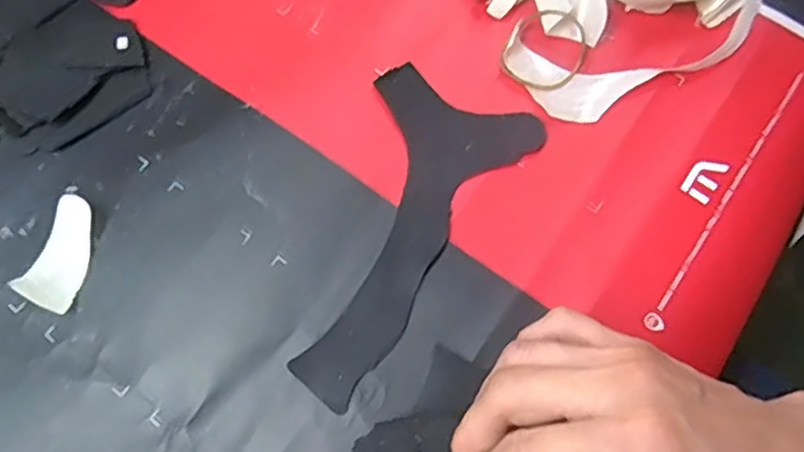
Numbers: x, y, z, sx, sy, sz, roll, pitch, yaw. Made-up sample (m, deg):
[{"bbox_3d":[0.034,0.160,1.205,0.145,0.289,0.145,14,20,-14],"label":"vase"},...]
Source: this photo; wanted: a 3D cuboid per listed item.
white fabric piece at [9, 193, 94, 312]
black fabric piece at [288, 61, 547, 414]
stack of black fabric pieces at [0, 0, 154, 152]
[{"bbox_3d":[-0.171,0.014,0.345,0.023,0.019,0.056,15,73,4],"label":"white fabric piece"},{"bbox_3d":[-0.010,-0.006,0.362,0.090,0.005,0.184,35,74,10],"label":"black fabric piece"},{"bbox_3d":[-0.191,-0.088,0.384,0.088,0.014,0.076,-39,77,-12],"label":"stack of black fabric pieces"}]

